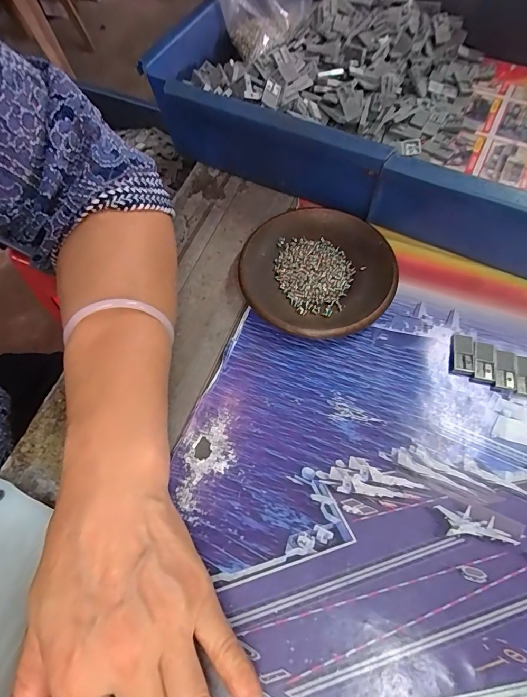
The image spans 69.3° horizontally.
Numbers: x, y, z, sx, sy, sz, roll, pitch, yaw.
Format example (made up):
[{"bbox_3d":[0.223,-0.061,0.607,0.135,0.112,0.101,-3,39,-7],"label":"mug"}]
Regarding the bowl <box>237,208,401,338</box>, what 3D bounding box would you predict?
[{"bbox_3d":[0.040,-0.056,0.289,0.108,0.019,0.108,-1,65,3],"label":"bowl"}]

